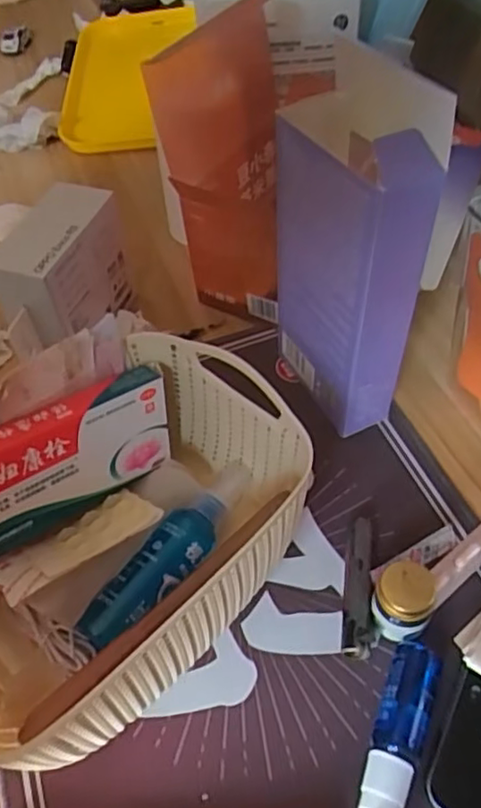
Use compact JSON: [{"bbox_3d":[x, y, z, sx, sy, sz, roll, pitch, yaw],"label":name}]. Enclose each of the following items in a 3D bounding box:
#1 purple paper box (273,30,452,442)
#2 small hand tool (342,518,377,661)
[{"bbox_3d":[0.059,-0.084,0.378,0.043,0.221,0.103,-22,53,-13],"label":"purple paper box"},{"bbox_3d":[0.069,0.104,0.360,0.017,0.015,0.077,7,52,9],"label":"small hand tool"}]

